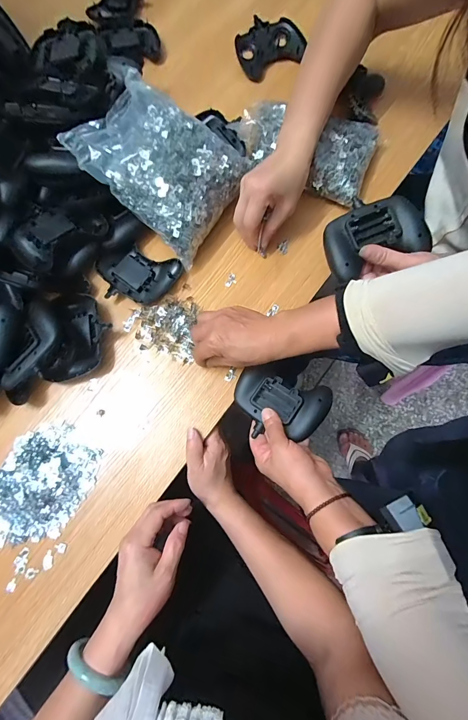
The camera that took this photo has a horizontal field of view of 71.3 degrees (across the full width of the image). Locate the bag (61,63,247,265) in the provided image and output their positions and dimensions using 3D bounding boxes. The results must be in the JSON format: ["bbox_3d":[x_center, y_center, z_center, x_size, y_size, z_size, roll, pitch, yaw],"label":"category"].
[{"bbox_3d":[-0.095,-0.269,0.444,0.216,0.065,0.163,40,92,-9],"label":"bag"}]

